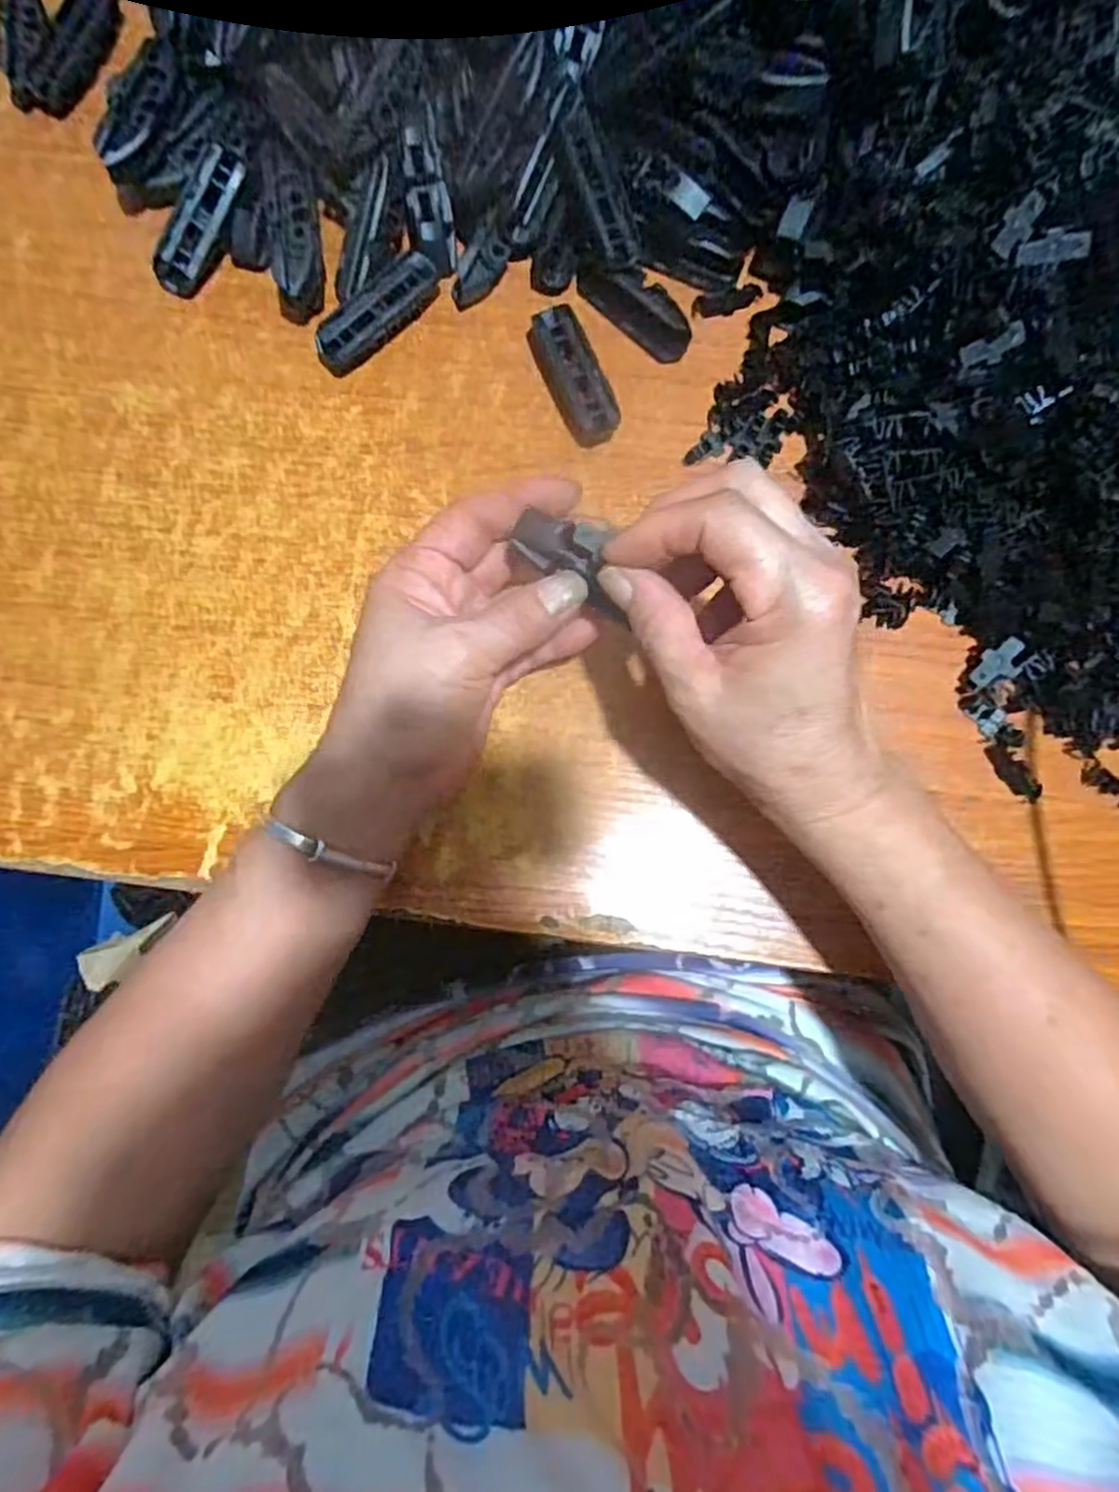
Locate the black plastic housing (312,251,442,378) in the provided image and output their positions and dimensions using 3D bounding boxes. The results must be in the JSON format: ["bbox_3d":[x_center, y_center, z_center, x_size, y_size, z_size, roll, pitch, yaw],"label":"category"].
[{"bbox_3d":[-0.092,-0.222,0.382,0.075,0.021,0.018,-44,85,-4],"label":"black plastic housing"}]

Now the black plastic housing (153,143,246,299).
[{"bbox_3d":[-0.183,-0.266,0.380,0.024,0.014,0.072,38,107,5],"label":"black plastic housing"}]

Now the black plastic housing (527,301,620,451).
[{"bbox_3d":[0.007,-0.189,0.378,0.024,0.020,0.072,-23,84,-2],"label":"black plastic housing"}]

